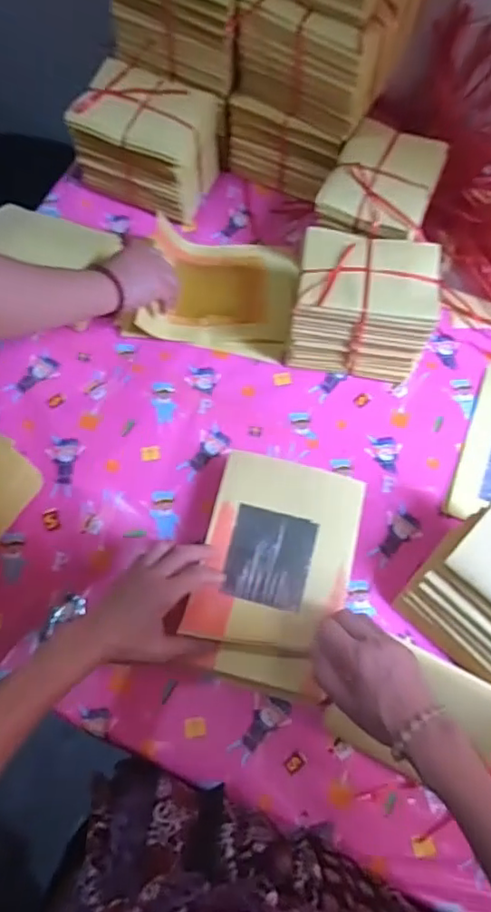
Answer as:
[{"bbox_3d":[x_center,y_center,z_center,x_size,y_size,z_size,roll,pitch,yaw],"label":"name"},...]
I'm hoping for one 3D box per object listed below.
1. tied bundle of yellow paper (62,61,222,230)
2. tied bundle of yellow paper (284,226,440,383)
[{"bbox_3d":[-0.135,-0.433,0.806,0.163,0.130,0.119,20,70,6],"label":"tied bundle of yellow paper"},{"bbox_3d":[0.141,-0.185,0.715,0.161,0.135,0.124,5,69,0],"label":"tied bundle of yellow paper"}]

